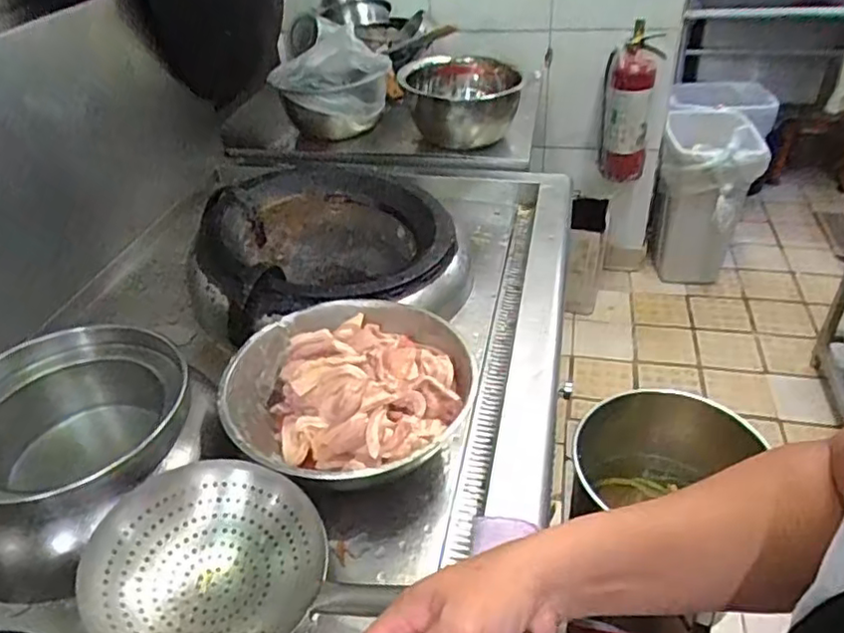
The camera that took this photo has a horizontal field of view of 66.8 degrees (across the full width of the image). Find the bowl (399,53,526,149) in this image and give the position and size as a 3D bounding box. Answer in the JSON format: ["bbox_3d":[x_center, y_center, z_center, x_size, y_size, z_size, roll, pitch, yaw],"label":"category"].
[{"bbox_3d":[0.088,-0.514,1.557,0.268,0.169,0.345,-2,37,2],"label":"bowl"}]

